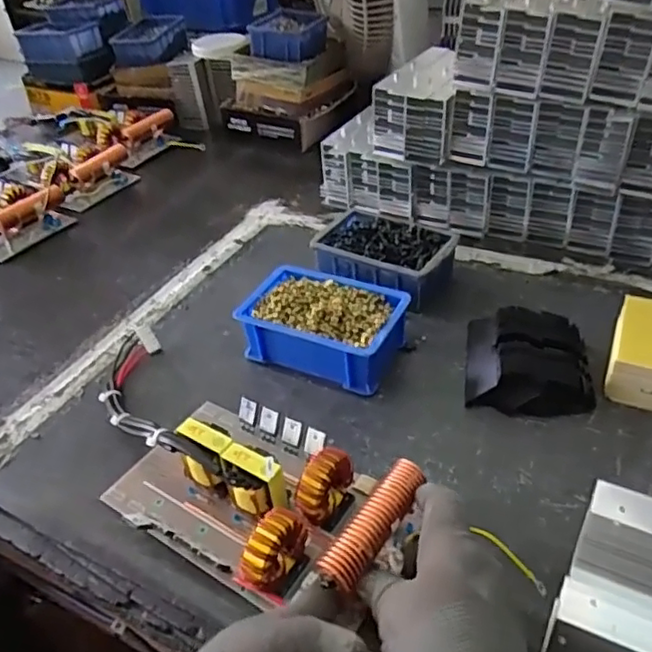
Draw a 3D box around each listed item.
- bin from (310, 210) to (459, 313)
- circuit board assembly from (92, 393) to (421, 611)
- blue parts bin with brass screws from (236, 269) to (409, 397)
[{"bbox_3d":[0.066,-0.078,0.690,0.152,0.049,0.110,22,47,30],"label":"bin"},{"bbox_3d":[-0.053,0.119,0.449,0.219,0.059,0.134,26,49,33],"label":"circuit board assembly"},{"bbox_3d":[-0.001,-0.003,0.599,0.151,0.051,0.107,16,44,25],"label":"blue parts bin with brass screws"}]

